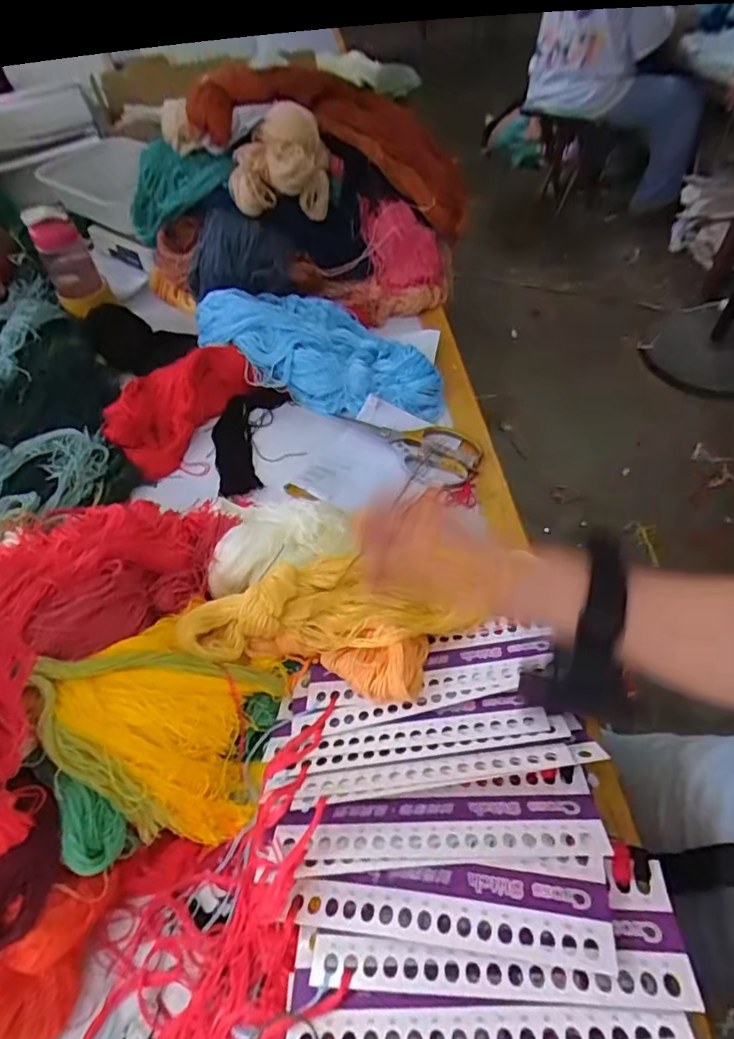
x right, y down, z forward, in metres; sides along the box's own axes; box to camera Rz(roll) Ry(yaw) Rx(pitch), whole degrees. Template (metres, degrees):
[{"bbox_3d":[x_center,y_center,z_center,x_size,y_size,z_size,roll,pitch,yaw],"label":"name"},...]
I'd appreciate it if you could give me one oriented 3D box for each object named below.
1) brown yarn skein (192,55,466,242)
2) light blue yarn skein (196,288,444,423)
[{"bbox_3d":[-0.034,-0.651,0.967,0.515,0.139,0.197,2,47,-29],"label":"brown yarn skein"},{"bbox_3d":[-0.064,-0.261,0.833,0.376,0.086,0.179,19,57,18],"label":"light blue yarn skein"}]

